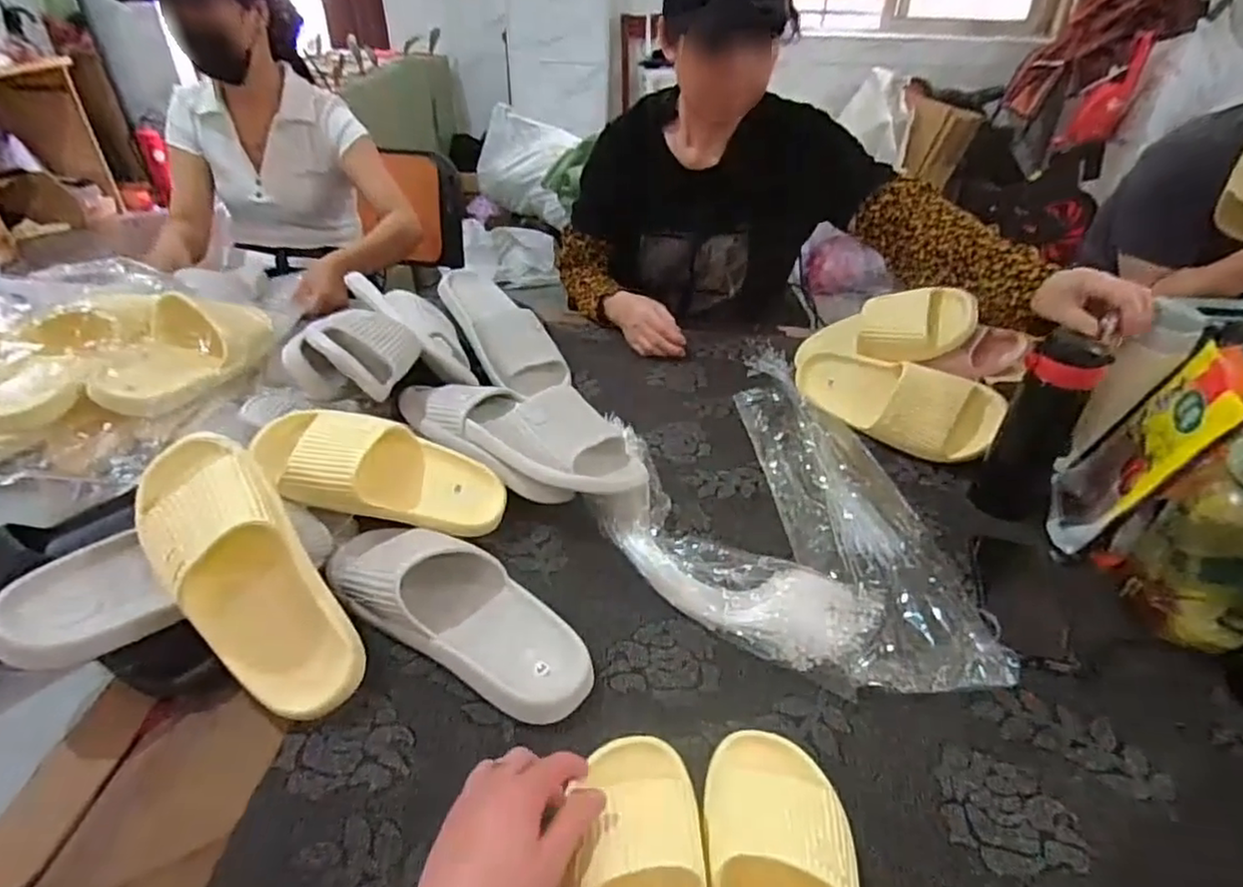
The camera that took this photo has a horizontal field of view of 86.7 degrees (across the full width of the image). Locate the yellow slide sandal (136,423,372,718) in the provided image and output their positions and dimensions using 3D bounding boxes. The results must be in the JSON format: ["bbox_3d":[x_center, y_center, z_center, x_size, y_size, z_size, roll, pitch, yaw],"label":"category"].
[{"bbox_3d":[-0.300,0.101,0.521,0.096,0.066,0.256,-31,82,-35],"label":"yellow slide sandal"}]

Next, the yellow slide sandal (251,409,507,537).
[{"bbox_3d":[-0.235,0.024,0.656,0.244,0.059,0.090,18,37,-10],"label":"yellow slide sandal"}]

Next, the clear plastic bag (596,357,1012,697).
[{"bbox_3d":[0.252,0.032,0.789,0.153,0.027,0.577,-2,38,-5],"label":"clear plastic bag"}]

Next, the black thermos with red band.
[{"bbox_3d":[0.454,-0.014,0.717,0.075,0.201,0.069,28,45,29],"label":"black thermos with red band"}]

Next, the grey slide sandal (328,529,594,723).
[{"bbox_3d":[-0.149,0.131,0.582,0.284,0.074,0.106,22,42,23],"label":"grey slide sandal"}]

